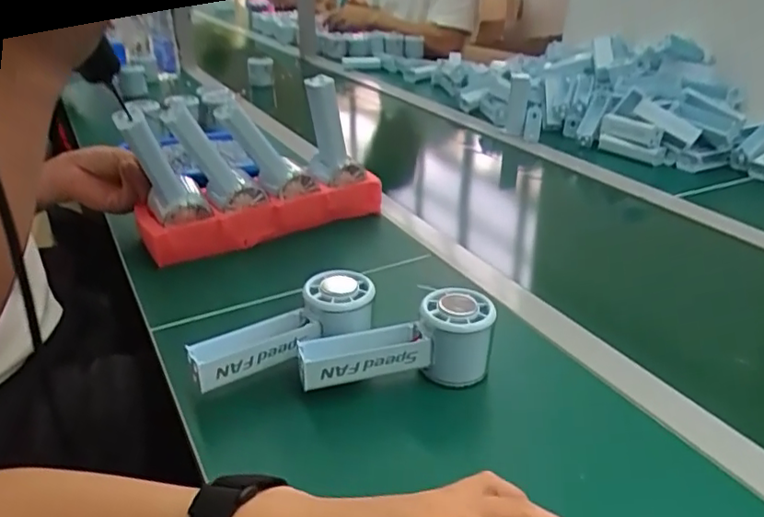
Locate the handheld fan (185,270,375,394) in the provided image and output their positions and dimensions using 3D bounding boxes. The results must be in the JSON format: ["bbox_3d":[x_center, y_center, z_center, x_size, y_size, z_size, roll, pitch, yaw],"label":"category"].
[{"bbox_3d":[-0.076,0.052,0.464,0.145,0.045,0.056,-9,29,-20],"label":"handheld fan"}]

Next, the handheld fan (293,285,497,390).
[{"bbox_3d":[0.010,0.064,0.458,0.146,0.062,0.052,-3,28,-9],"label":"handheld fan"}]

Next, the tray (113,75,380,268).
[{"bbox_3d":[-0.140,-0.110,0.670,0.272,0.162,0.080,-15,32,-29],"label":"tray"}]

